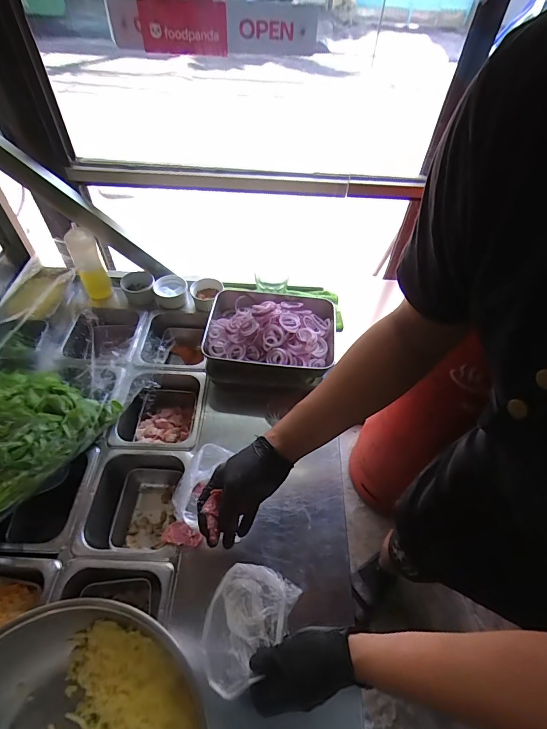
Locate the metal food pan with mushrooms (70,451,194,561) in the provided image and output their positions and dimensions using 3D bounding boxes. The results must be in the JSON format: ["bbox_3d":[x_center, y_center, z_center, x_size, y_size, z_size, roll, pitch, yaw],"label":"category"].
[{"bbox_3d":[-0.230,0.249,0.637,0.162,0.107,0.175,3,52,-2],"label":"metal food pan with mushrooms"}]

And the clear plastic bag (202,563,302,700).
[{"bbox_3d":[-0.038,0.346,0.492,0.102,0.031,0.143,23,54,13],"label":"clear plastic bag"}]

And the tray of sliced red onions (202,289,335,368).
[{"bbox_3d":[-0.002,-0.078,0.731,0.253,0.067,0.190,6,52,1],"label":"tray of sliced red onions"}]

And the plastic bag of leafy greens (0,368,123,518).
[{"bbox_3d":[-0.439,0.097,0.612,0.260,0.091,0.267,31,57,19],"label":"plastic bag of leafy greens"}]

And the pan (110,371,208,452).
[{"bbox_3d":[-0.217,0.103,0.735,0.154,0.098,0.176,5,52,0],"label":"pan"}]

